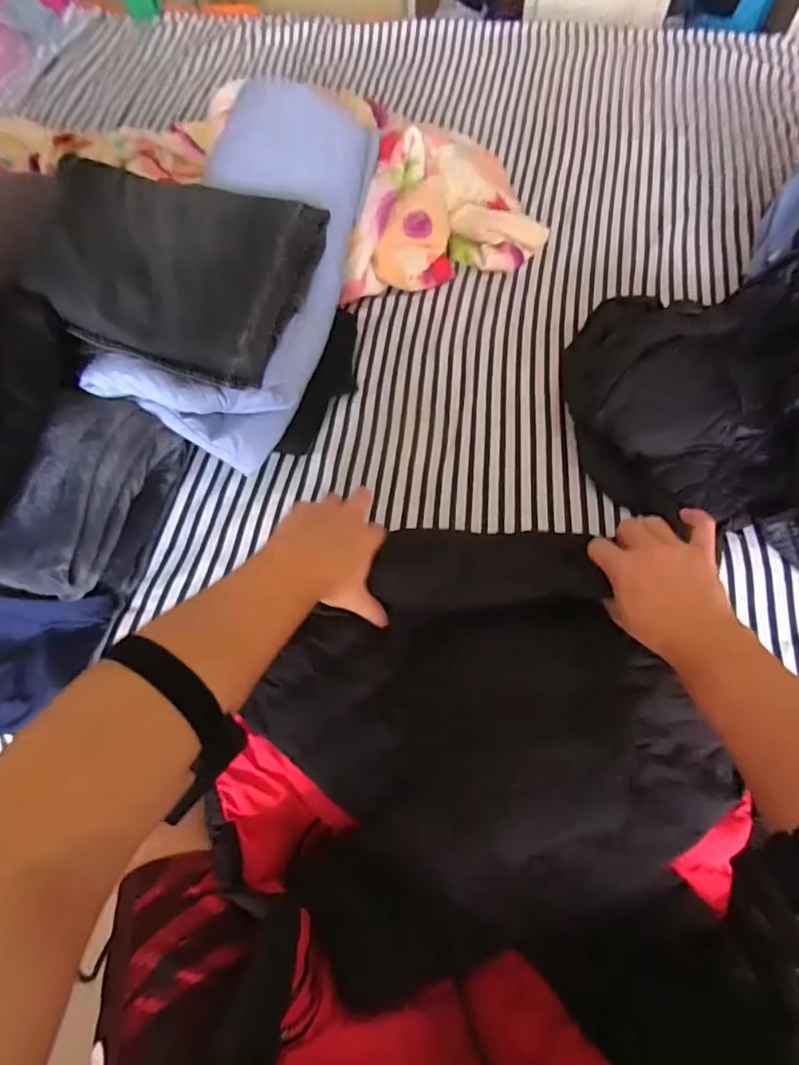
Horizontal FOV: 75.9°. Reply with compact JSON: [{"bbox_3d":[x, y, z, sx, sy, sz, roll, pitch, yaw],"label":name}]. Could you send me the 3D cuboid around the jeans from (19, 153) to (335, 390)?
[{"bbox_3d":[-0.245,-0.299,0.582,0.281,0.050,0.241,9,72,-10],"label":"jeans"}]

